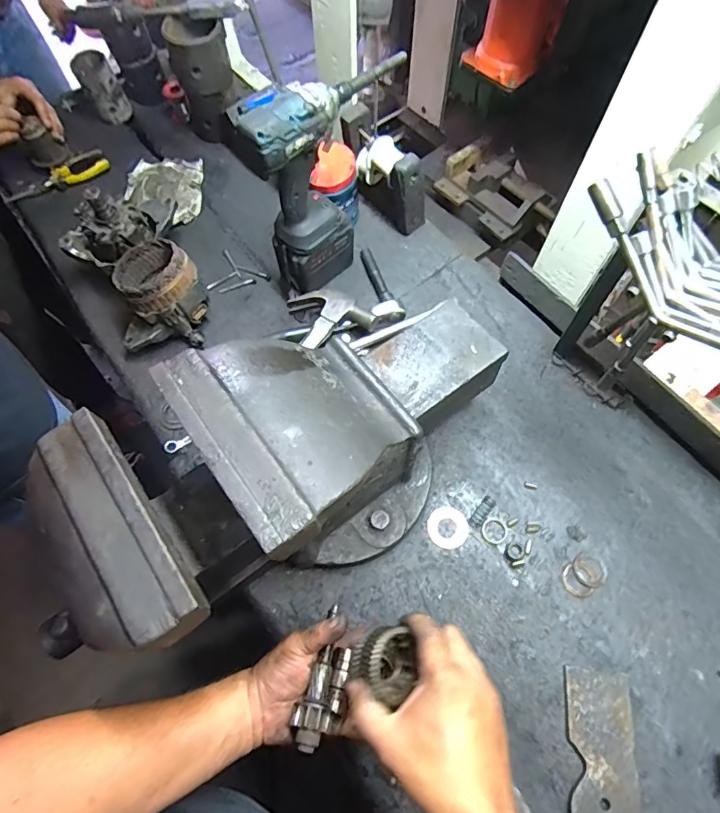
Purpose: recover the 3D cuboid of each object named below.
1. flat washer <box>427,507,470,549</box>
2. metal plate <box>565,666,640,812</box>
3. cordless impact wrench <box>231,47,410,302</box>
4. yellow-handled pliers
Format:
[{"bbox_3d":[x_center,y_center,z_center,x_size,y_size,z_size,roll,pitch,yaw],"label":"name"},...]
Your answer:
[{"bbox_3d":[0.116,0.159,0.622,0.052,0.005,0.053,0,64,1],"label":"flat washer"},{"bbox_3d":[0.257,0.396,0.502,0.067,0.006,0.203,4,67,10],"label":"metal plate"},{"bbox_3d":[-0.046,-0.324,0.681,0.076,0.284,0.254,35,70,15],"label":"cordless impact wrench"},{"bbox_3d":[-0.582,-0.440,0.909,0.195,0.028,0.048,-25,68,-11],"label":"yellow-handled pliers"}]

